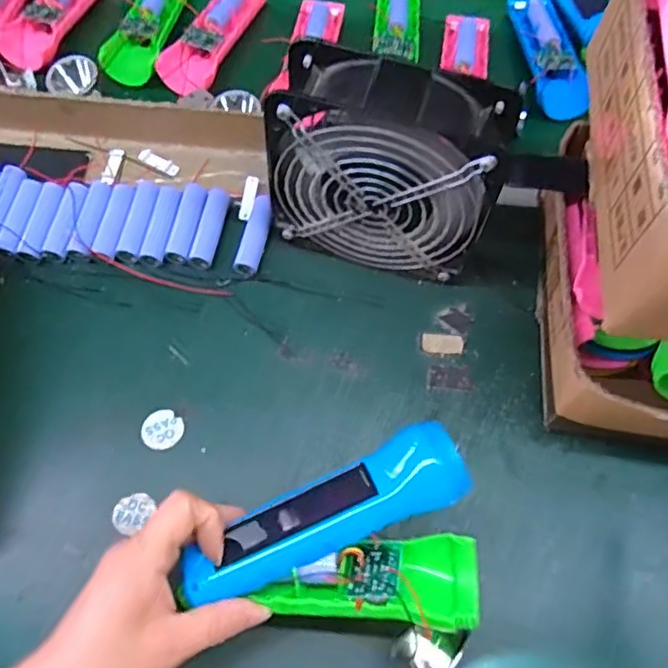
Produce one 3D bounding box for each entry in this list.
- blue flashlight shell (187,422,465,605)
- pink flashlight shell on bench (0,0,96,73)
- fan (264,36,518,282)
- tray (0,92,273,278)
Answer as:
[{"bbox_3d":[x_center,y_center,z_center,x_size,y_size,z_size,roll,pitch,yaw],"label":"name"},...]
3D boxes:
[{"bbox_3d":[-0.004,0.097,0.324,0.153,0.024,0.043,-26,69,-4],"label":"blue flashlight shell"},{"bbox_3d":[-0.262,-0.313,0.582,0.050,0.020,0.161,16,66,5],"label":"pink flashlight shell on bench"},{"bbox_3d":[0.035,-0.109,0.421,0.144,0.148,0.066,18,66,6],"label":"fan"},{"bbox_3d":[-0.189,-0.129,0.487,0.276,0.035,0.165,5,65,0],"label":"tray"}]

